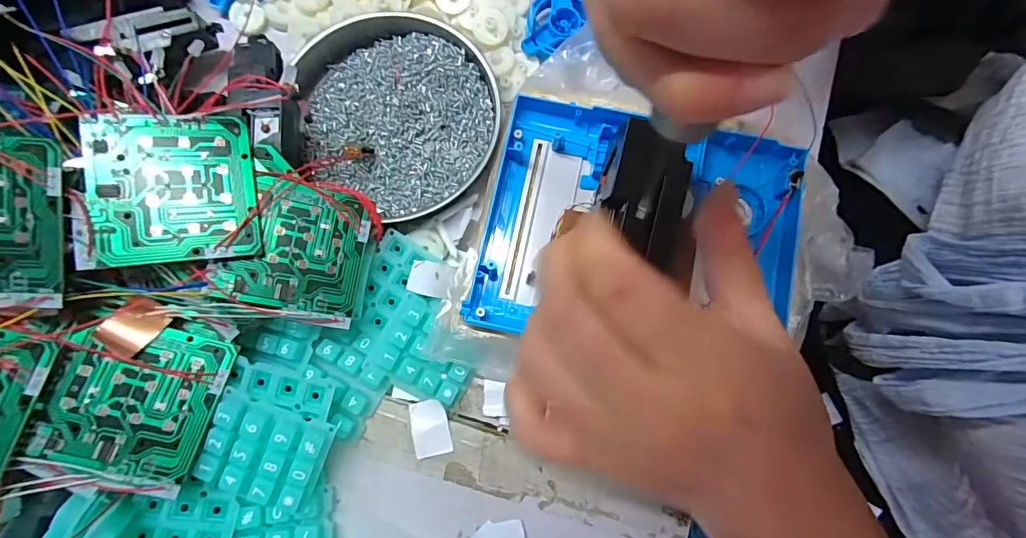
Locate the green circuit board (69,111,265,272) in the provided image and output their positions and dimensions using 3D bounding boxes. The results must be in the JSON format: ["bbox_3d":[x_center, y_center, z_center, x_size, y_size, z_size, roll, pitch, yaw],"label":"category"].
[{"bbox_3d":[-0.167,-0.040,0.228,0.071,0.004,0.071,-7,86,-25],"label":"green circuit board"}]

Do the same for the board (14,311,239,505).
[{"bbox_3d":[-0.181,0.063,0.223,0.068,0.006,0.074,19,73,-11],"label":"board"}]

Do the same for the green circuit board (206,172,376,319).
[{"bbox_3d":[-0.113,-0.013,0.254,0.071,0.004,0.068,12,80,-21],"label":"green circuit board"}]

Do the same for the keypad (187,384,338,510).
[{"bbox_3d":[-0.125,0.093,0.235,0.056,0.011,0.048,22,90,-4],"label":"keypad"}]

